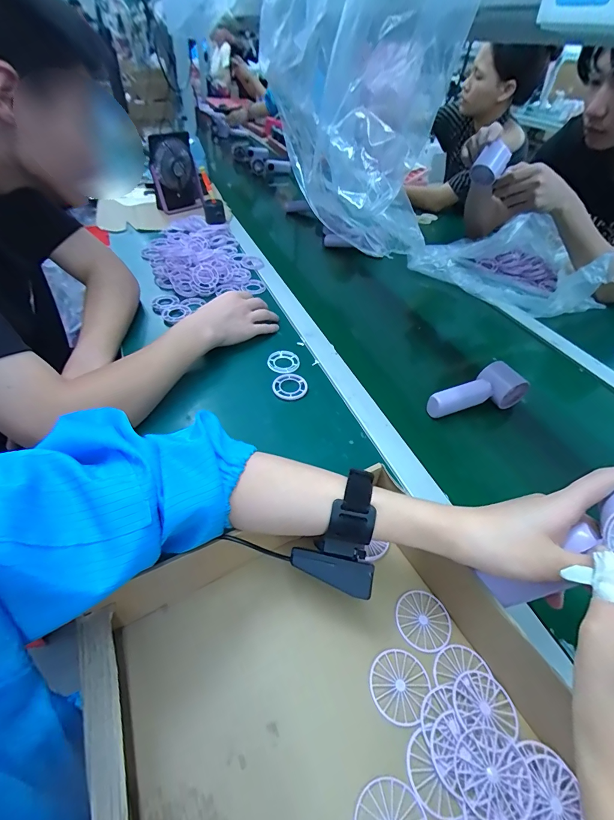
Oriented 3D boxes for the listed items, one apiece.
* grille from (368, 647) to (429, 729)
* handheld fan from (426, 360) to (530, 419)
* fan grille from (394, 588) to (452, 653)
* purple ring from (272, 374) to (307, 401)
[{"bbox_3d":[0.076,0.228,0.302,0.045,0.004,0.050,27,49,22],"label":"grille"},{"bbox_3d":[0.254,-0.023,0.538,0.151,0.054,0.054,-19,50,-21],"label":"handheld fan"},{"bbox_3d":[0.110,0.196,0.339,0.048,0.004,0.050,15,45,11],"label":"fan grille"},{"bbox_3d":[-0.026,-0.038,0.563,0.054,0.008,0.051,7,44,3],"label":"purple ring"}]

